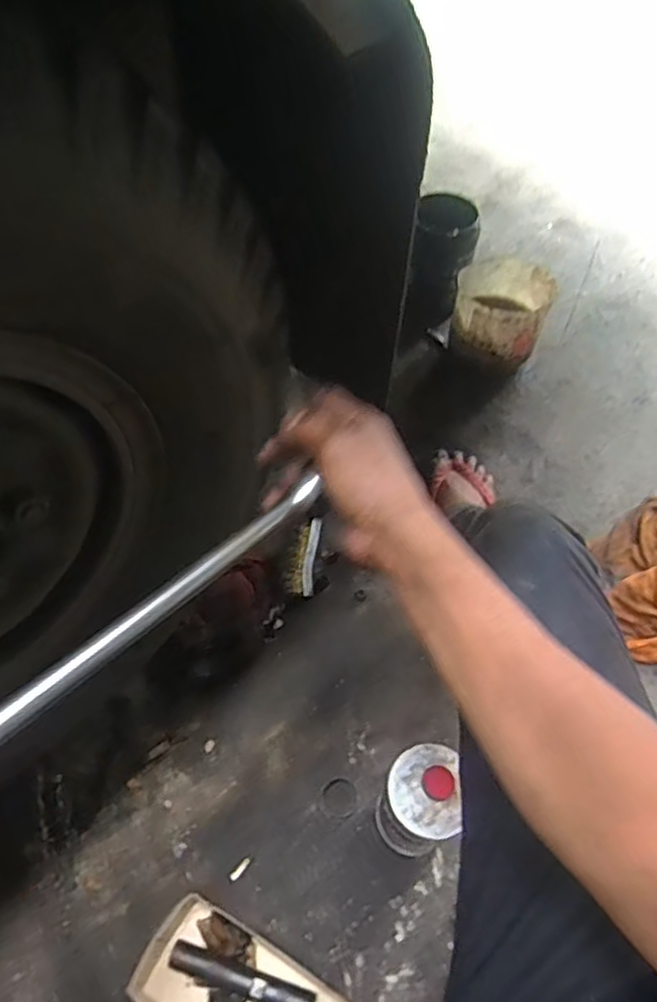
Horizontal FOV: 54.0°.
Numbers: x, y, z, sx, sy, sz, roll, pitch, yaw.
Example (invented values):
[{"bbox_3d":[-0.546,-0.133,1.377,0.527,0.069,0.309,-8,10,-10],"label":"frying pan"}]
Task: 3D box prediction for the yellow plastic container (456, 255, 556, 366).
[{"bbox_3d":[0.303,-0.336,1.136,0.158,0.110,0.167,19,58,11],"label":"yellow plastic container"}]

